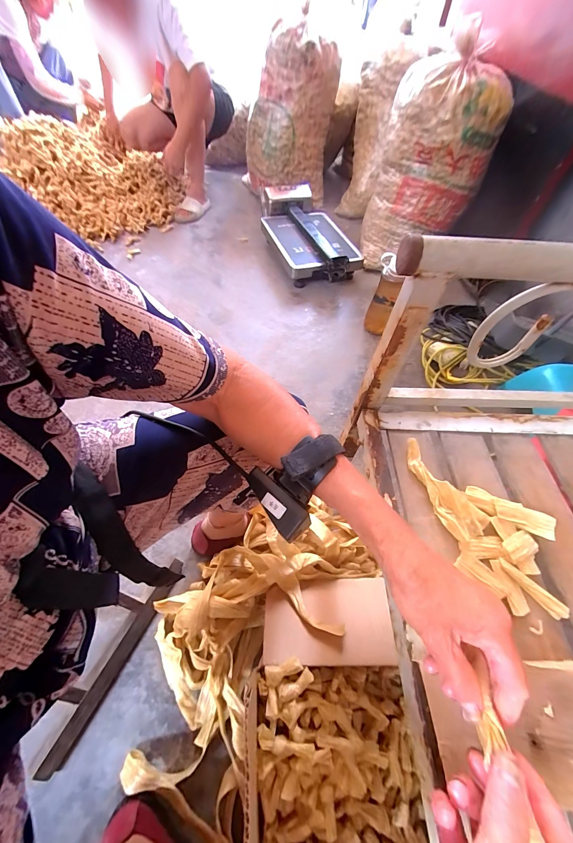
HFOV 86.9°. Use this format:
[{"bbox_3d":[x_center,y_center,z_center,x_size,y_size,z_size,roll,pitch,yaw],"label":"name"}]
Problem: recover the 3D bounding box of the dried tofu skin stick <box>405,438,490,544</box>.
[{"bbox_3d":[0.187,0.081,0.373,0.046,0.012,0.128,-22,60,-17],"label":"dried tofu skin stick"}]

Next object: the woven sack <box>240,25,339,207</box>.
[{"bbox_3d":[0.003,-1.180,1.215,0.353,0.482,0.333,0,57,-3],"label":"woven sack"}]

